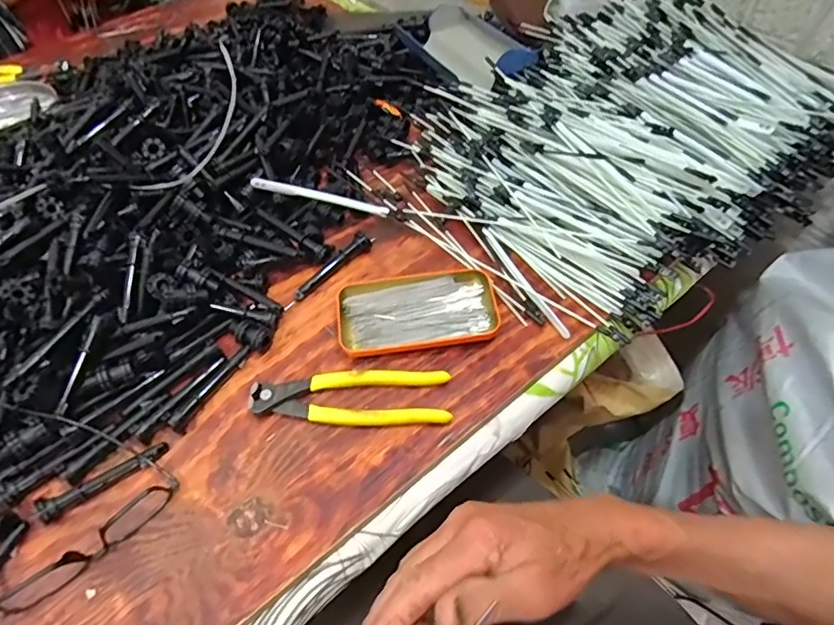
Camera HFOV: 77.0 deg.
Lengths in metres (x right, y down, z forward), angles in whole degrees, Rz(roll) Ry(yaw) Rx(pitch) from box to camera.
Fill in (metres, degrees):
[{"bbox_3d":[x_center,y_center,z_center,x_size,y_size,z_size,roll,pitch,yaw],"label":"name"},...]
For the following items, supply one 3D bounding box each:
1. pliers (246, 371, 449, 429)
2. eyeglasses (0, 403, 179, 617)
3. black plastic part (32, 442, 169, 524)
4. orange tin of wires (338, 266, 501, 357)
[{"bbox_3d":[-0.055,0.072,0.435,0.162,0.015,0.046,-1,54,2],"label":"pliers"},{"bbox_3d":[-0.275,0.129,0.388,0.138,0.034,0.127,34,62,24],"label":"eyeglasses"},{"bbox_3d":[-0.244,0.127,0.405,0.098,0.014,0.020,-29,58,-17],"label":"black plastic part"},{"bbox_3d":[0.001,-0.003,0.479,0.141,0.013,0.083,-5,54,-1],"label":"orange tin of wires"}]

